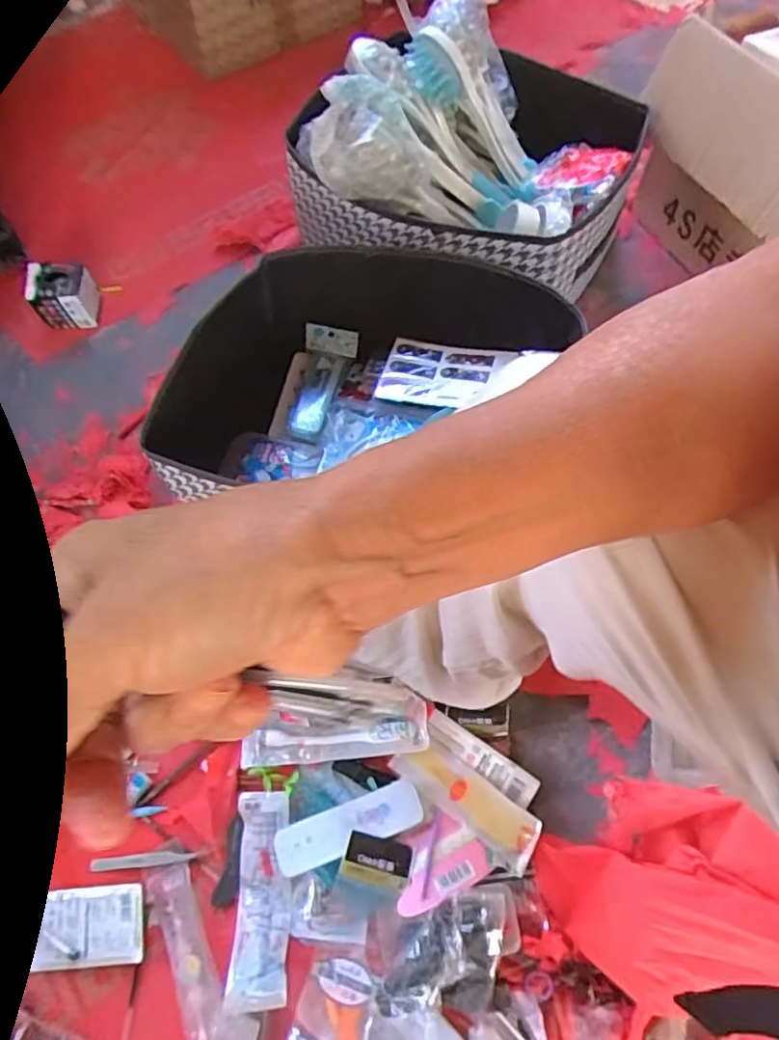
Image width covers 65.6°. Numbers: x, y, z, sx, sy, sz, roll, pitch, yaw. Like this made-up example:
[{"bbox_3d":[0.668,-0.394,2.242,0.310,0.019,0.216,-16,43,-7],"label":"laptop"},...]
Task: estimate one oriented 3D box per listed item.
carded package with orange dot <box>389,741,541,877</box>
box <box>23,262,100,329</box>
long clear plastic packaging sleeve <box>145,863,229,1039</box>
[{"bbox_3d":[0.076,0.271,0.591,0.149,0.007,0.050,36,71,17],"label":"carded package with orange dot"},{"bbox_3d":[-0.470,-0.325,0.879,0.085,0.070,0.070,-4,65,0],"label":"box"},{"bbox_3d":[-0.174,0.428,0.543,0.047,0.018,0.218,-24,66,-9],"label":"long clear plastic packaging sleeve"}]

